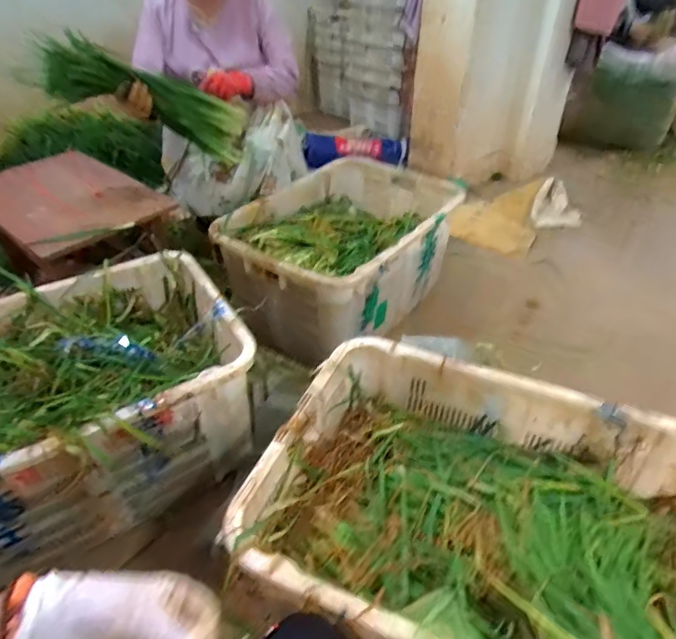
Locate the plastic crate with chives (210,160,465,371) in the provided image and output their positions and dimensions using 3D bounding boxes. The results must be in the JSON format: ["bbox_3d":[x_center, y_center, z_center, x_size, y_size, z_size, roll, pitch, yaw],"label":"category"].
[{"bbox_3d":[0.025,-0.221,1.614,0.534,0.324,0.752,24,44,27],"label":"plastic crate with chives"}]

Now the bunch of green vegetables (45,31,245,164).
[{"bbox_3d":[-0.560,-0.659,1.507,0.577,0.188,0.245,13,28,-35],"label":"bunch of green vegetables"}]

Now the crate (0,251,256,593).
[{"bbox_3d":[-0.610,0.176,1.109,0.745,0.335,0.587,-21,43,-25],"label":"crate"}]

